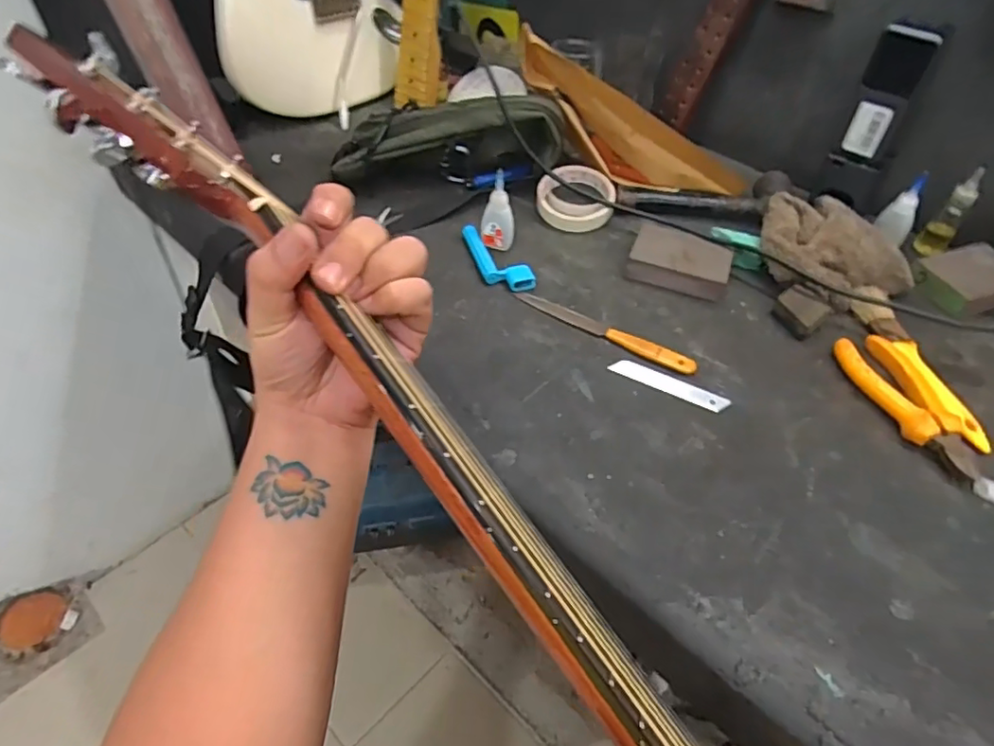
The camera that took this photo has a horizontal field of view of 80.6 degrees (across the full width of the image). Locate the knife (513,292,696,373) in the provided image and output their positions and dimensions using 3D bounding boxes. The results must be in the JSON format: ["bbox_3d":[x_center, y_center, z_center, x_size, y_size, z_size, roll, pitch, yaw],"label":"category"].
[{"bbox_3d":[0.100,-0.041,0.560,0.183,0.007,0.020,26,54,19],"label":"knife"}]

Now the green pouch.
[{"bbox_3d":[-0.052,-0.272,0.675,0.265,0.084,0.079,-2,48,-5],"label":"green pouch"}]

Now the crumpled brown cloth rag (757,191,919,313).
[{"bbox_3d":[0.347,-0.125,0.610,0.159,0.051,0.123,29,55,21],"label":"crumpled brown cloth rag"}]

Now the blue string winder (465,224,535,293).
[{"bbox_3d":[-0.008,-0.117,0.617,0.041,0.015,0.108,-34,58,-27],"label":"blue string winder"}]

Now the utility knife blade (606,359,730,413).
[{"bbox_3d":[0.153,0.011,0.523,0.103,0.004,0.019,22,53,17],"label":"utility knife blade"}]

